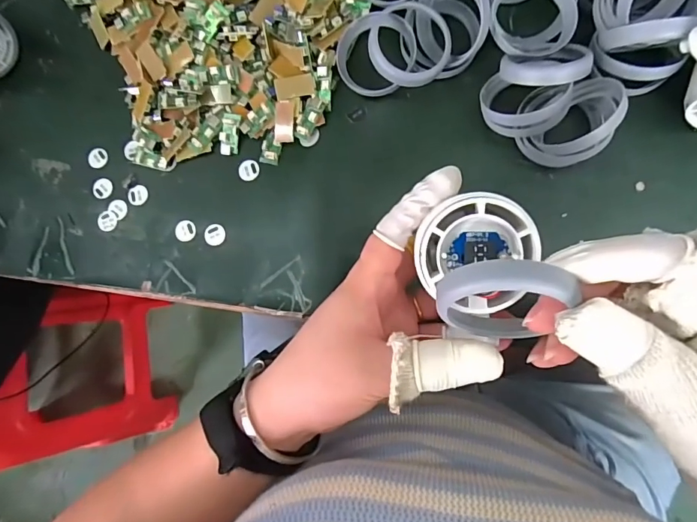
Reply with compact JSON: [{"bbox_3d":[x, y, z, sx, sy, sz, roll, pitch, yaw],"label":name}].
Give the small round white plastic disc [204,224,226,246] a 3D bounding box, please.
[{"bbox_3d":[-0.106,-0.021,0.348,0.016,0.004,0.017,0,86,7],"label":"small round white plastic disc"}]

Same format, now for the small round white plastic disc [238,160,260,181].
[{"bbox_3d":[-0.080,-0.073,0.352,0.016,0.004,0.017,0,86,7],"label":"small round white plastic disc"}]

